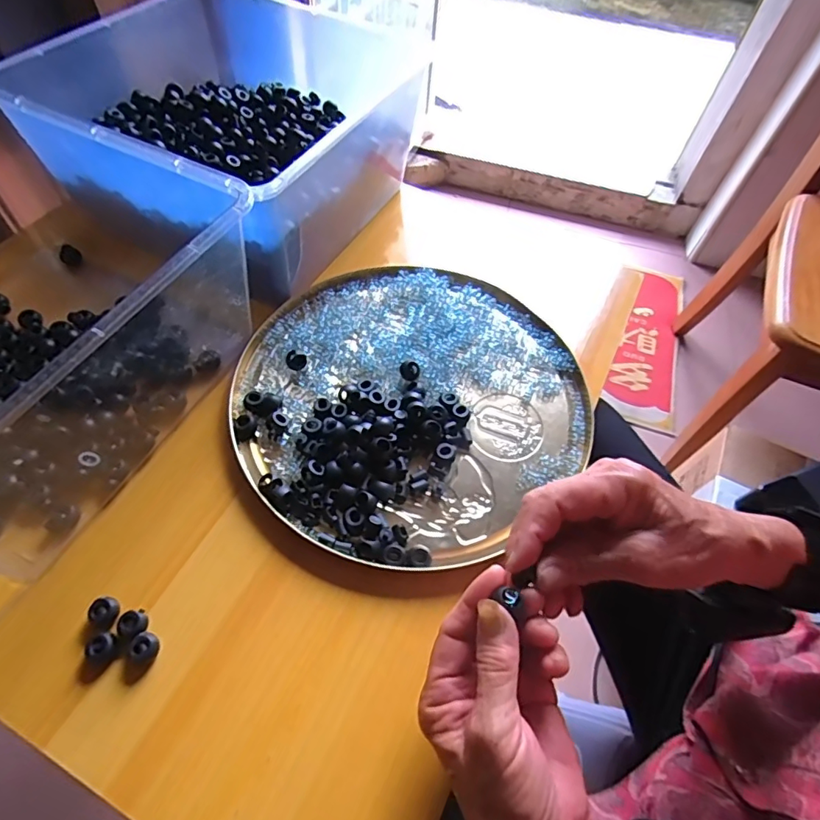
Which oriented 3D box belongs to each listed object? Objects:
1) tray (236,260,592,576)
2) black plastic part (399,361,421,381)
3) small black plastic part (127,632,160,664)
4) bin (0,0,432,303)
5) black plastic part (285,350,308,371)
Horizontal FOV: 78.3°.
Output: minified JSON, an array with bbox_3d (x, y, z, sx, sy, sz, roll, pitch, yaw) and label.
[{"bbox_3d":[-0.003,-0.020,0.429,0.284,0.023,0.277,2,57,-3],"label":"tray"},{"bbox_3d":[0.000,-0.033,0.430,0.017,0.011,0.013,7,57,0],"label":"black plastic part"},{"bbox_3d":[-0.167,0.149,0.316,0.016,0.013,0.016,0,57,-4],"label":"small black plastic part"},{"bbox_3d":[-0.168,-0.283,0.499,0.287,0.124,0.306,25,58,11],"label":"bin"},{"bbox_3d":[-0.097,-0.042,0.431,0.018,0.014,0.011,-6,58,-9],"label":"black plastic part"}]

